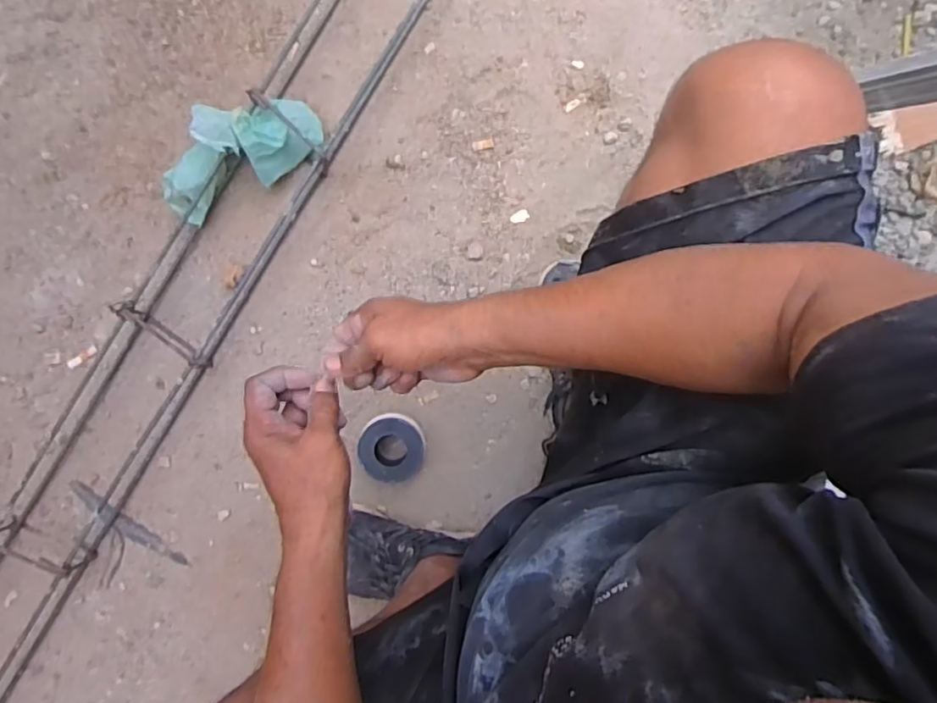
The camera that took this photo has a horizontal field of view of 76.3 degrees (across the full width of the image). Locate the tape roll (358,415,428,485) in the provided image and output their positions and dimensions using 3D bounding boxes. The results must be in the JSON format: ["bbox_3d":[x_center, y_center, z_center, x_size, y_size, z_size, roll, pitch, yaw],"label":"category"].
[{"bbox_3d":[-0.098,0.125,0.779,0.082,0.043,0.084,0,93,-1],"label":"tape roll"}]

